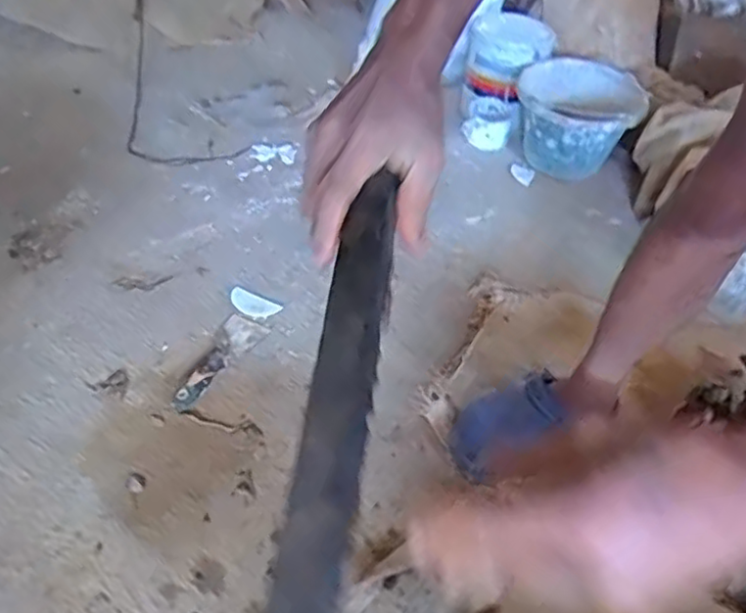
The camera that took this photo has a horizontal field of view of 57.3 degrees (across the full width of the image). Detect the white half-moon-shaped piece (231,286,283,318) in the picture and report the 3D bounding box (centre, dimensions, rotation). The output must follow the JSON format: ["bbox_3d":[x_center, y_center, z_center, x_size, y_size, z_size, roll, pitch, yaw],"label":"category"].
[{"bbox_3d":[-0.193,-0.005,1.098,0.085,0.007,0.046,21,48,15],"label":"white half-moon-shaped piece"}]

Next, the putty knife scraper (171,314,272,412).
[{"bbox_3d":[-0.230,0.078,0.999,0.067,0.022,0.198,21,48,15],"label":"putty knife scraper"}]

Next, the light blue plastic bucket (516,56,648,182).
[{"bbox_3d":[0.408,-0.370,1.401,0.238,0.190,0.227,3,46,-3],"label":"light blue plastic bucket"}]

